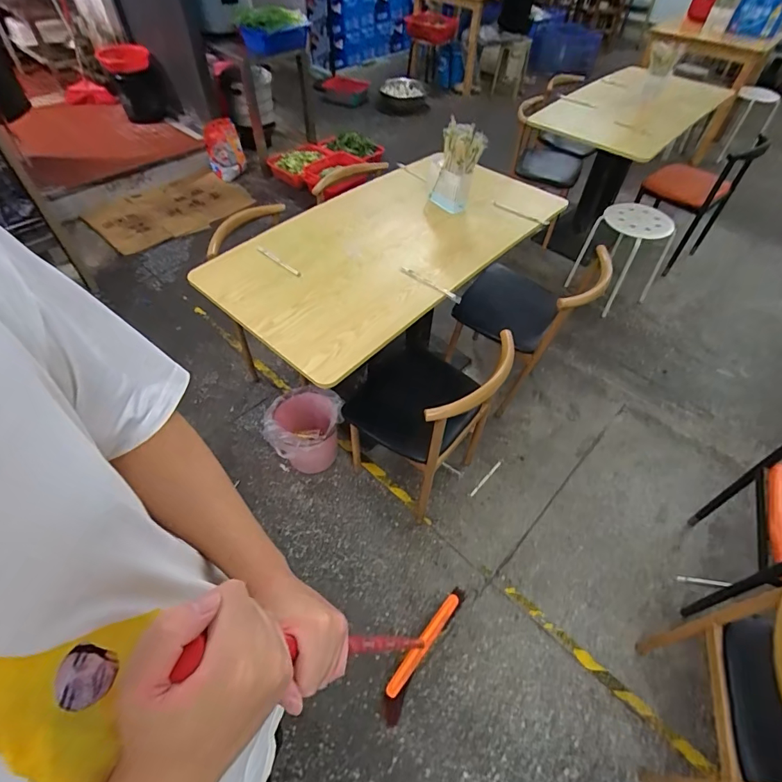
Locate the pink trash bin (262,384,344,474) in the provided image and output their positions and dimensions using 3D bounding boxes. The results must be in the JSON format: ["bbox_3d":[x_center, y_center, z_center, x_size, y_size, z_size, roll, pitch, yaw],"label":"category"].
[{"bbox_3d":[-0.304,0.136,1.528,0.262,0.257,0.273,-4,53,-5],"label":"pink trash bin"}]

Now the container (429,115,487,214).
[{"bbox_3d":[0.206,-0.697,1.353,0.149,0.244,0.131,12,53,7],"label":"container"}]

